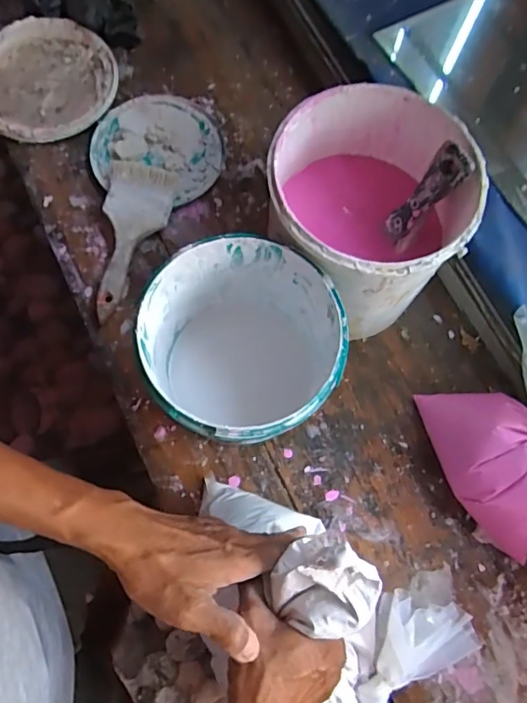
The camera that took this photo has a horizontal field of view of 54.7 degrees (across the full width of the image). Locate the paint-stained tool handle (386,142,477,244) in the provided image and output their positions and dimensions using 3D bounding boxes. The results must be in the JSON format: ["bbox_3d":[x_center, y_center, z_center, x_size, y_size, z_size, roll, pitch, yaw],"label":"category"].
[{"bbox_3d":[0.145,-0.140,0.462,0.011,0.102,0.029,-19,73,-32],"label":"paint-stained tool handle"}]

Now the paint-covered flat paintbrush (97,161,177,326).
[{"bbox_3d":[-0.149,-0.130,0.589,0.074,0.025,0.190,4,73,0],"label":"paint-covered flat paintbrush"}]

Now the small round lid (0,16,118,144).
[{"bbox_3d":[-0.282,-0.354,0.655,0.175,0.009,0.182,0,73,-1],"label":"small round lid"}]

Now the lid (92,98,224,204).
[{"bbox_3d":[-0.130,-0.259,0.631,0.157,0.017,0.148,0,73,-1],"label":"lid"}]

